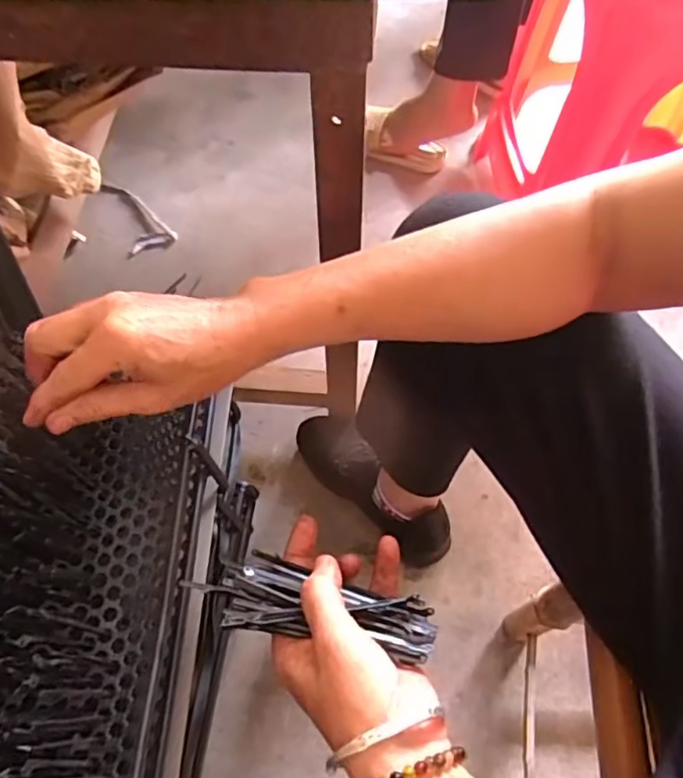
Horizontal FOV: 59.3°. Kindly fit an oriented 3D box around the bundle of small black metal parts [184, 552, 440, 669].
[{"bbox_3d":[-0.016,0.118,0.334,0.135,0.026,0.042,11,63,3],"label":"bundle of small black metal parts"}]

